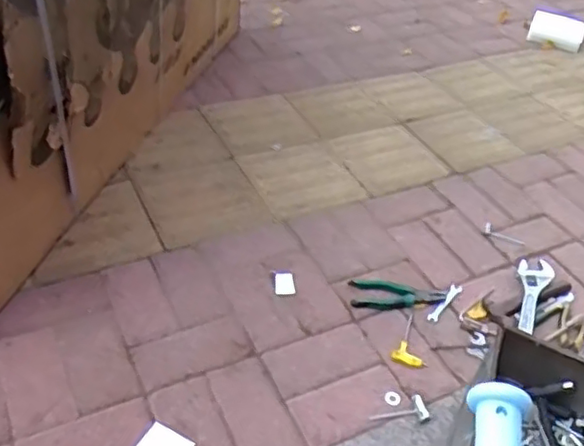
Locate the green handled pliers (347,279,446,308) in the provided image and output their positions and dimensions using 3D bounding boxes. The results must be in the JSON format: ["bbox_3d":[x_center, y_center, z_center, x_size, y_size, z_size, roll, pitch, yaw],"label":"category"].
[{"bbox_3d":[0.205,0.136,1.204,0.181,0.012,0.066,0,43,-7],"label":"green handled pliers"}]

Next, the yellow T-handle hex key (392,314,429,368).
[{"bbox_3d":[0.225,0.213,1.130,0.061,0.013,0.109,17,45,12],"label":"yellow T-handle hex key"}]

